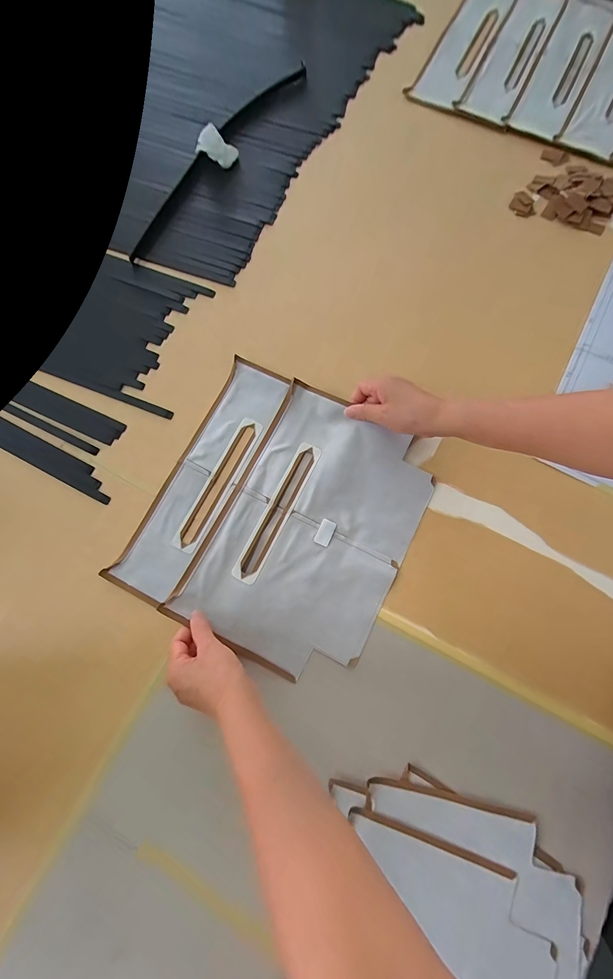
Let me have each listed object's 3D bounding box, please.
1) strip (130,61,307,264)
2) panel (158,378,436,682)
[{"bbox_3d":[-0.160,-0.560,0.613,0.065,0.020,0.466,35,79,7],"label":"strip"},{"bbox_3d":[0.009,0.051,0.476,0.232,0.019,0.337,27,79,5],"label":"panel"}]

